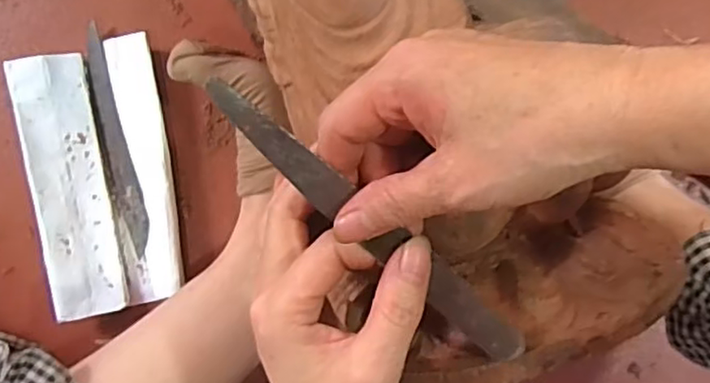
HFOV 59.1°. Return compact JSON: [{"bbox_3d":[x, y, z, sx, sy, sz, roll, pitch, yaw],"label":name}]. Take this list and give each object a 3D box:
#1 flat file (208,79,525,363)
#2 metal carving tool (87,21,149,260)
[{"bbox_3d":[0.007,0.016,0.264,0.173,0.009,0.016,41,90,-10],"label":"flat file"},{"bbox_3d":[-0.193,-0.043,0.505,0.030,0.007,0.185,-15,88,19],"label":"metal carving tool"}]

